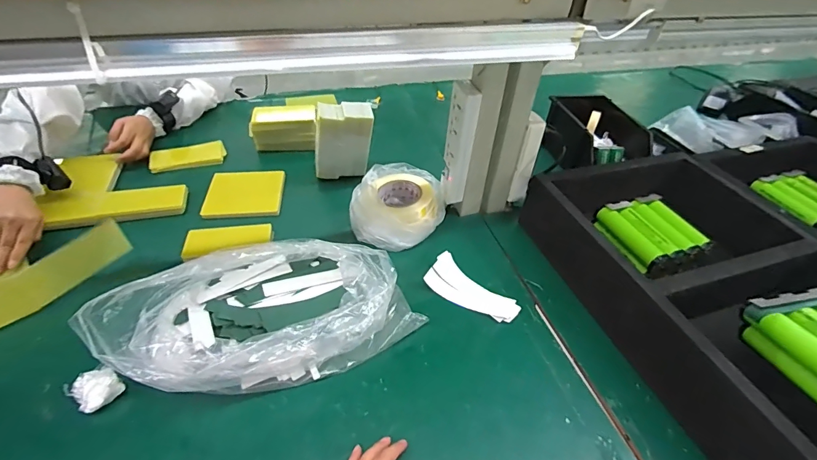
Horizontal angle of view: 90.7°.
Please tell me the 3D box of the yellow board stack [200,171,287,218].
[{"bbox_3d":[-0.332,-0.077,0.822,0.145,0.014,0.138,-2,43,-7],"label":"yellow board stack"}]

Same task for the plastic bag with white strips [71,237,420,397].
[{"bbox_3d":[-0.194,0.104,0.569,0.402,0.100,0.199,-11,44,-16],"label":"plastic bag with white strips"}]

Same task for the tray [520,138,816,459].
[{"bbox_3d":[0.664,0.057,0.679,0.736,0.131,0.566,-10,44,-15],"label":"tray"}]

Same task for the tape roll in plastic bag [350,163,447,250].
[{"bbox_3d":[-0.018,-0.049,0.762,0.171,0.068,0.174,2,42,-2],"label":"tape roll in plastic bag"}]

